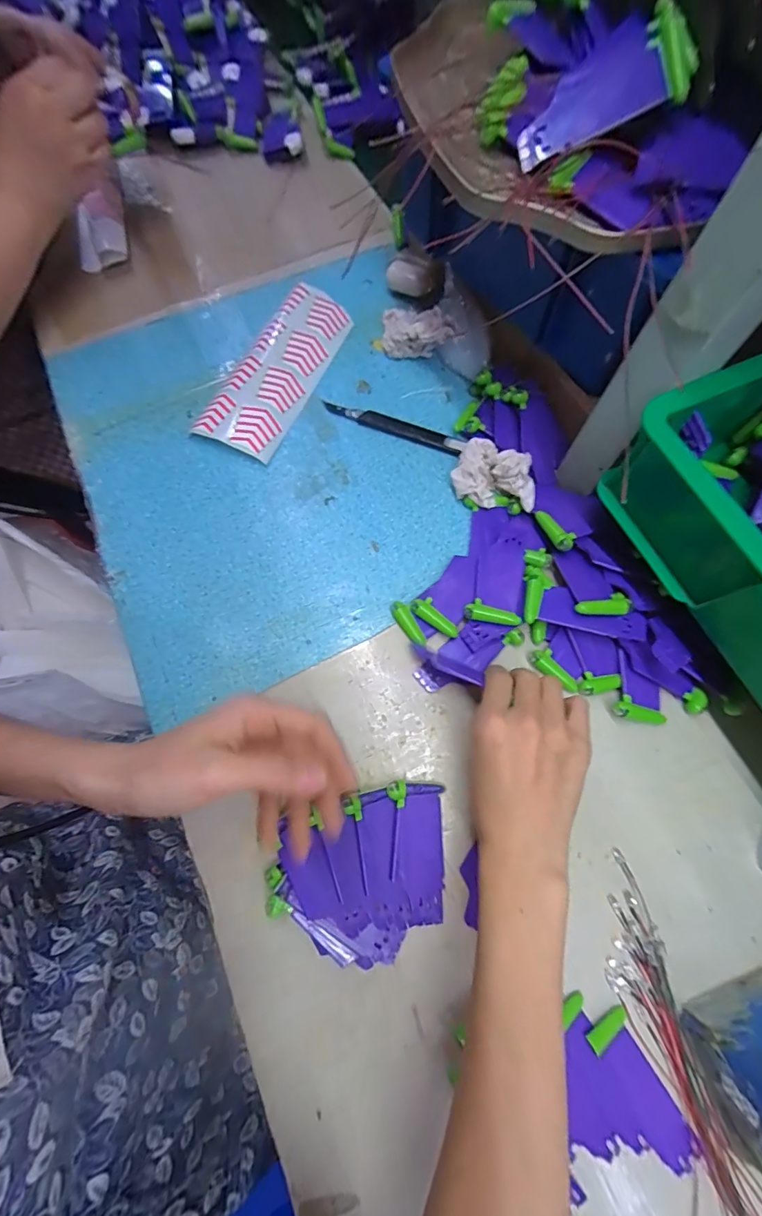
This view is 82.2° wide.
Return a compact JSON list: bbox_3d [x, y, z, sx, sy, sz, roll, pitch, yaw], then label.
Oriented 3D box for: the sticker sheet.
[{"bbox_3d":[-0.104,-0.253,0.451,0.078,0.021,0.213,23,73,8],"label":"sticker sheet"}]

